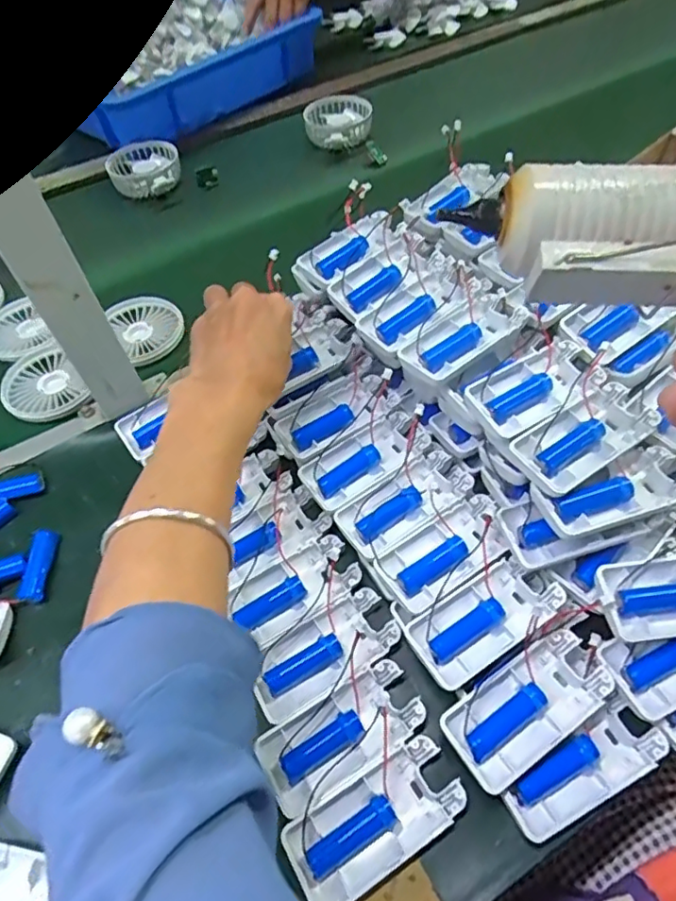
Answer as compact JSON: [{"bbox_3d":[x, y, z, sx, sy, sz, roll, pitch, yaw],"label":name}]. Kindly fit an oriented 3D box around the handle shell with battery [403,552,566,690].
[{"bbox_3d":[0.088,0.103,0.349,0.092,0.017,0.043,-30,57,-16],"label":"handle shell with battery"}]

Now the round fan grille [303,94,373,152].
[{"bbox_3d":[-0.001,-0.432,0.757,0.086,0.038,0.090,-2,54,3],"label":"round fan grille"}]

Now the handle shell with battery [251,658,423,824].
[{"bbox_3d":[0.002,0.165,0.333,0.093,0.021,0.045,-29,57,-15],"label":"handle shell with battery"}]

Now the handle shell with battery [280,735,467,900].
[{"bbox_3d":[0.021,0.199,0.308,0.091,0.020,0.045,-29,57,-15],"label":"handle shell with battery"}]

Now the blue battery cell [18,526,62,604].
[{"bbox_3d":[-0.211,0.081,0.404,0.017,0.012,0.052,-5,54,2],"label":"blue battery cell"}]

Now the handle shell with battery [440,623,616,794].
[{"bbox_3d":[0.106,0.143,0.320,0.092,0.018,0.047,-30,58,-16],"label":"handle shell with battery"}]

